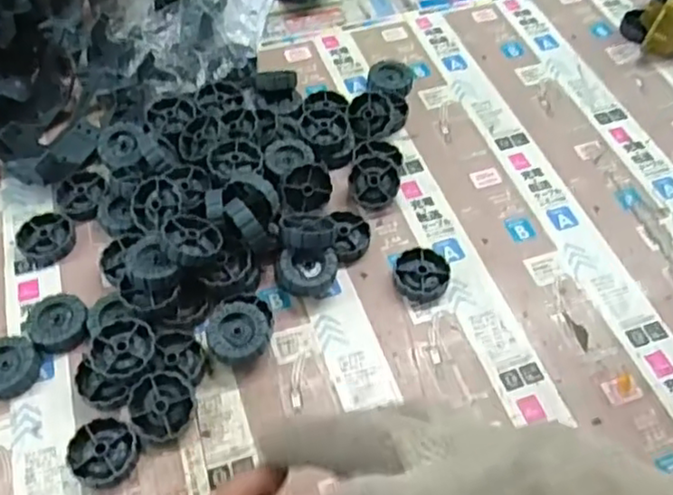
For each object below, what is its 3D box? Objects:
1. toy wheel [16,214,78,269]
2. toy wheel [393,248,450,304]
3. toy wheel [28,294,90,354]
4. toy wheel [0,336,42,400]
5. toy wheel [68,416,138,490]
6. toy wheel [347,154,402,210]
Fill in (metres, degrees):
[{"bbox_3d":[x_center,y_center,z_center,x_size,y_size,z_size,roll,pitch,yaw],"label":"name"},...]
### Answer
[{"bbox_3d":[-0.206,-0.006,0.479,0.038,0.011,0.038,-1,54,1],"label":"toy wheel"},{"bbox_3d":[0.059,0.020,0.467,0.037,0.011,0.041,11,56,8],"label":"toy wheel"},{"bbox_3d":[-0.179,0.049,0.439,0.035,0.015,0.035,-1,54,1],"label":"toy wheel"},{"bbox_3d":[-0.206,0.075,0.422,0.036,0.015,0.037,-1,54,1],"label":"toy wheel"},{"bbox_3d":[-0.135,0.119,0.391,0.037,0.012,0.037,-1,54,1],"label":"toy wheel"},{"bbox_3d":[0.028,-0.048,0.508,0.039,0.015,0.039,0,83,4],"label":"toy wheel"}]

